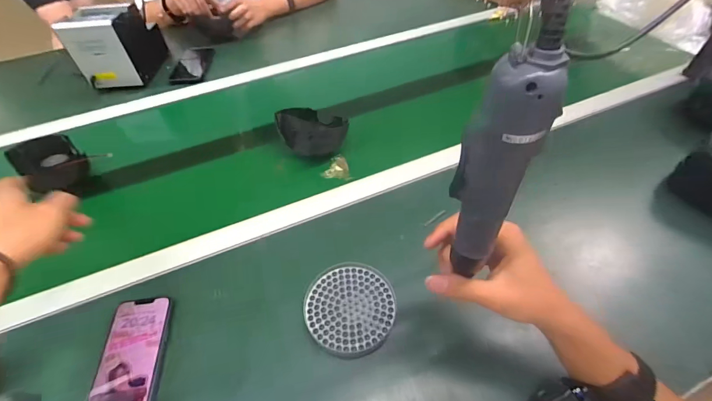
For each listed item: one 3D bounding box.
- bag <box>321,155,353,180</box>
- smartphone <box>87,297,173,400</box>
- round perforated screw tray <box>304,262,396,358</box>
[{"bbox_3d":[-0.037,-0.055,0.603,0.045,0.014,0.058,-17,53,-10],"label":"bag"},{"bbox_3d":[-0.267,0.187,0.407,0.069,0.016,0.141,-5,51,-1],"label":"smartphone"},{"bbox_3d":[-0.007,0.138,0.442,0.110,0.017,0.117,-1,51,2],"label":"round perforated screw tray"}]

